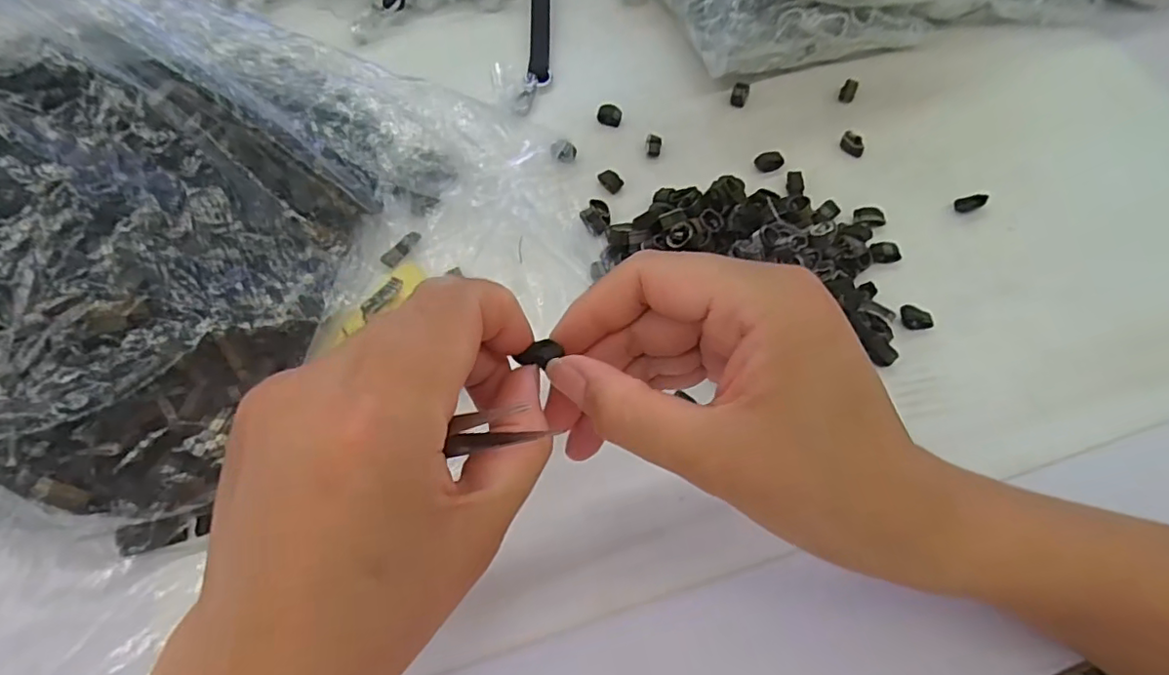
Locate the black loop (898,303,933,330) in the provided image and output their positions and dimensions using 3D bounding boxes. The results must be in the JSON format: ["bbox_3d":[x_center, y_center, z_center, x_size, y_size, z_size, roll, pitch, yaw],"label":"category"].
[{"bbox_3d":[0.189,-0.013,0.329,0.016,0.004,0.015,-9,62,-5],"label":"black loop"}]

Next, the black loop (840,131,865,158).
[{"bbox_3d":[0.187,-0.135,0.403,0.017,0.010,0.011,29,65,15],"label":"black loop"}]

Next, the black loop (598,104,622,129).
[{"bbox_3d":[0.018,-0.162,0.422,0.017,0.011,0.010,9,62,5],"label":"black loop"}]

